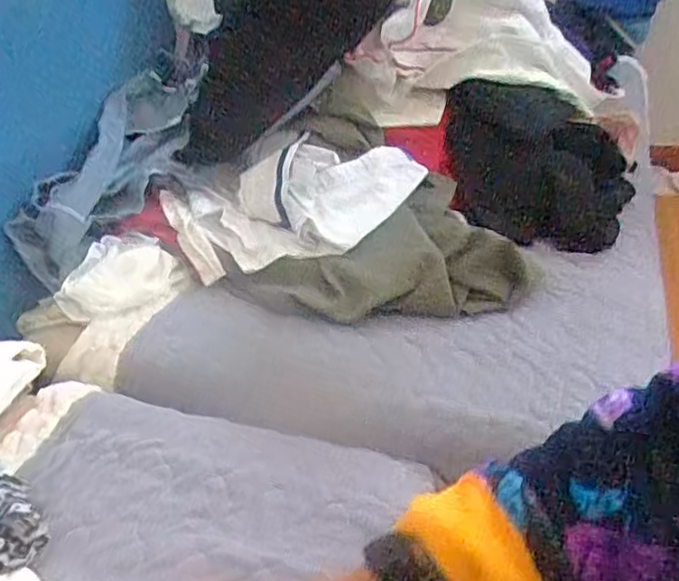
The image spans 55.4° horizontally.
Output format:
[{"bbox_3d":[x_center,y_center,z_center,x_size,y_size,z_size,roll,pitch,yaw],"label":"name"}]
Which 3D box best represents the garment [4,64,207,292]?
[{"bbox_3d":[-0.247,-0.172,0.813,0.140,0.115,0.394,3,34,13],"label":"garment"}]

